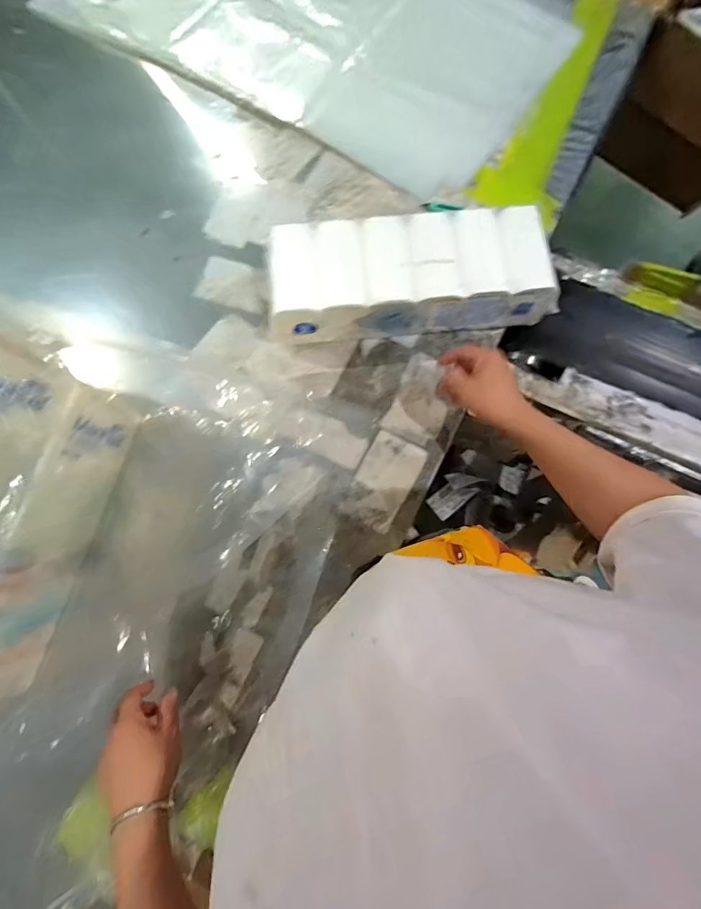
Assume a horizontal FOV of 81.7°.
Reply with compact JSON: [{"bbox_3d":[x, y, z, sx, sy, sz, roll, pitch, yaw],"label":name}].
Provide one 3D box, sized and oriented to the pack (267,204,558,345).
[{"bbox_3d":[0.077,-0.246,0.577,0.369,0.091,0.135,-6,77,0],"label":"pack"}]

